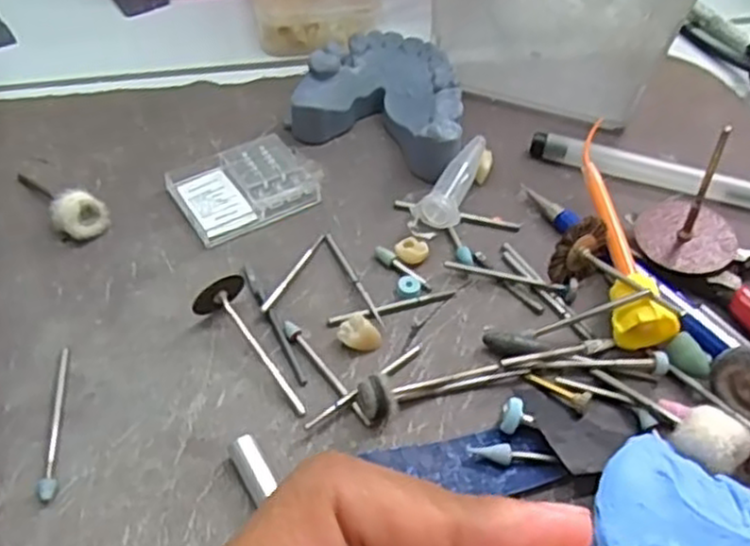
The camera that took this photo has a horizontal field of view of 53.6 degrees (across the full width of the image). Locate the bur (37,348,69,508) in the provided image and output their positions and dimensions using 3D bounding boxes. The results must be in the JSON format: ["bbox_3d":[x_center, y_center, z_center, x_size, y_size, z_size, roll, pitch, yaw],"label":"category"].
[{"bbox_3d":[-0.086,0.039,0.201,0.004,0.004,0.047,-5,50,-8],"label":"bur"}]

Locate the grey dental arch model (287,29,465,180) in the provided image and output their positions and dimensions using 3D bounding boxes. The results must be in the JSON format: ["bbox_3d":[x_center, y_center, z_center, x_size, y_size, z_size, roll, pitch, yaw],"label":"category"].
[{"bbox_3d":[0.008,-0.066,0.283,0.062,0.024,0.052,23,52,15],"label":"grey dental arch model"}]

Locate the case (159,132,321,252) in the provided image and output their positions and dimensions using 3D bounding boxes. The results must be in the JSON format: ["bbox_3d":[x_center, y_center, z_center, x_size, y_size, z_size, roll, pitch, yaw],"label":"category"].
[{"bbox_3d":[-0.045,-0.032,0.263,0.051,0.007,0.038,-26,56,-23],"label":"case"}]

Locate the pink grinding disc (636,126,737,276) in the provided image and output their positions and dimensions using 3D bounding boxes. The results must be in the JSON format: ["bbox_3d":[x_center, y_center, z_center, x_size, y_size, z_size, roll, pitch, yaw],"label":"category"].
[{"bbox_3d":[0.104,-0.021,0.235,0.026,0.047,0.030,-35,60,-29],"label":"pink grinding disc"}]

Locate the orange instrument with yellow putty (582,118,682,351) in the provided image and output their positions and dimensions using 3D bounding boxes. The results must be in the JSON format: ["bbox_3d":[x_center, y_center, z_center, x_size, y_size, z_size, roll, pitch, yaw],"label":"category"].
[{"bbox_3d":[0.078,-0.016,0.247,0.018,0.016,0.086,-2,50,-6],"label":"orange instrument with yellow putty"}]

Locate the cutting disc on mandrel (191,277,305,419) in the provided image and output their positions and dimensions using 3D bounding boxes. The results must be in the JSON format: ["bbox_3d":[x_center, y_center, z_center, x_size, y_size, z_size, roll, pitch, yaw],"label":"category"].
[{"bbox_3d":[-0.037,0.022,0.214,0.016,0.013,0.046,-21,54,-20],"label":"cutting disc on mandrel"}]

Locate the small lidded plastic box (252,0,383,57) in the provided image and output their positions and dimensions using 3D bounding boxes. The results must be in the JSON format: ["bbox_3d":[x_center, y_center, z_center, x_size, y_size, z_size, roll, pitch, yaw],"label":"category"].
[{"bbox_3d":[-0.027,-0.124,0.333,0.055,0.020,0.056,-8,51,-11],"label":"small lidded plastic box"}]

